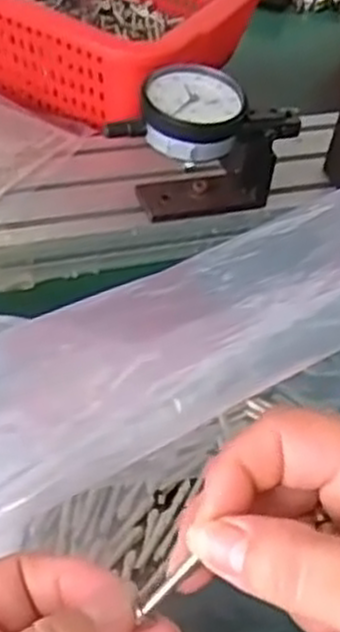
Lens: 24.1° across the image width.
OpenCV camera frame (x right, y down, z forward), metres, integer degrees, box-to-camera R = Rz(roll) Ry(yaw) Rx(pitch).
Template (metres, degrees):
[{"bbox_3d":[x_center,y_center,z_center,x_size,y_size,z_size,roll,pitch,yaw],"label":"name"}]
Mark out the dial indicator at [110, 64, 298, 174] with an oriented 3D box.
[{"bbox_3d":[0.017,-0.107,0.418,0.097,0.027,0.048,-17,52,-24],"label":"dial indicator"}]

